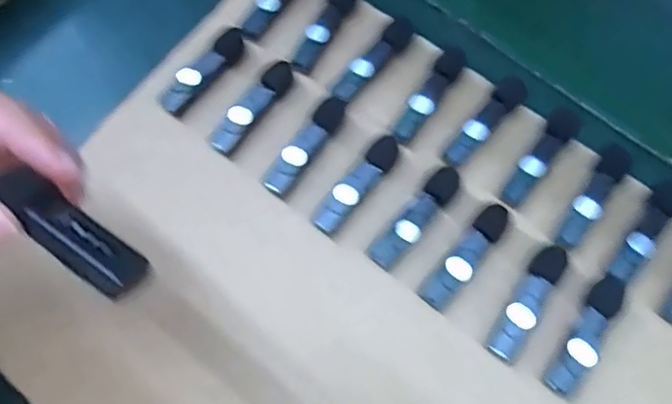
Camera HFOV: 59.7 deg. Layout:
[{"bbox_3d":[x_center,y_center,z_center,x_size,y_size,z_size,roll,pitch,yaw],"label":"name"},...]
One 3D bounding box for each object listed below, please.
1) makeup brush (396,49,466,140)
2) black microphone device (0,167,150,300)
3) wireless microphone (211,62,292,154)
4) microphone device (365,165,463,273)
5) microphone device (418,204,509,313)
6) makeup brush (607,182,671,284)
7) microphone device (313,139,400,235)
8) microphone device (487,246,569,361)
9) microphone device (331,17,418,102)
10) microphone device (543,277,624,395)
[{"bbox_3d":[0.056,-0.065,0.339,0.014,0.007,0.065,34,72,11],"label":"makeup brush"},{"bbox_3d":[-0.086,0.010,0.190,0.057,0.005,0.016,35,77,10],"label":"black microphone device"},{"bbox_3d":[-0.048,-0.056,0.339,0.014,0.012,0.065,36,73,12],"label":"wireless microphone"},{"bbox_3d":[0.044,0.008,0.315,0.015,0.011,0.066,40,74,13],"label":"microphone device"},{"bbox_3d":[0.070,0.028,0.309,0.015,0.009,0.064,38,73,13],"label":"microphone device"},{"bbox_3d":[0.167,0.014,0.312,0.016,0.008,0.063,40,74,13],"label":"makeup brush"},{"bbox_3d":[0.013,-0.011,0.323,0.014,0.008,0.066,36,73,12],"label":"microphone device"},{"bbox_3d":[0.099,0.050,0.299,0.016,0.013,0.064,35,72,12],"label":"microphone device"},{"bbox_3d":[0.025,-0.086,0.345,0.013,0.010,0.066,40,74,13],"label":"microphone device"},{"bbox_3d":[0.128,0.067,0.295,0.016,0.012,0.066,34,72,11],"label":"microphone device"}]

